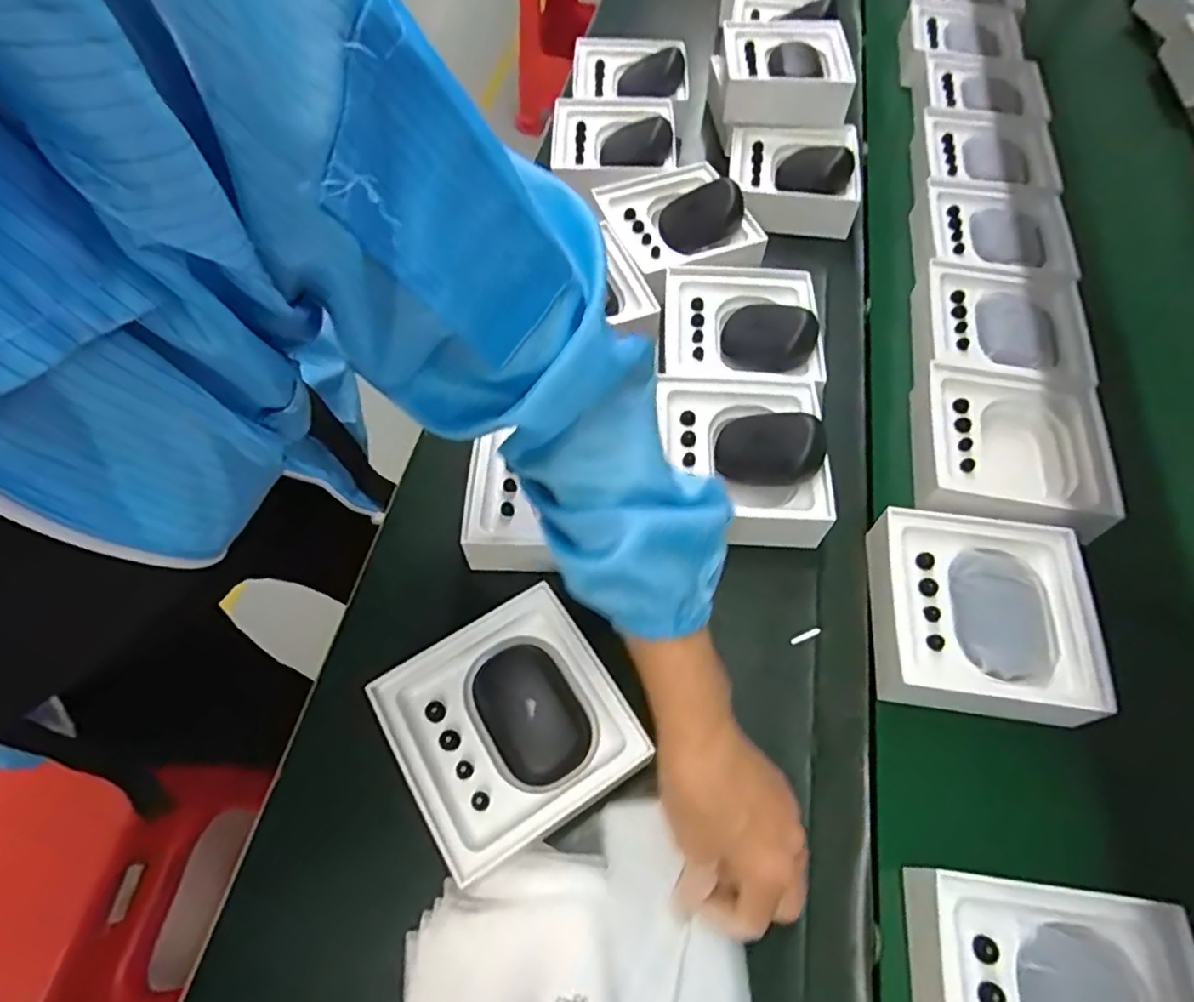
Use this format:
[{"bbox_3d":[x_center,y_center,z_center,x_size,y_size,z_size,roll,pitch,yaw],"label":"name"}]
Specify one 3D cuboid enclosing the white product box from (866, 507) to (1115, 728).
[{"bbox_3d":[0.276,0.083,0.466,0.148,0.038,0.143,7,59,4],"label":"white product box"}]

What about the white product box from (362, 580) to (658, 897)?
[{"bbox_3d":[-0.057,0.146,0.426,0.134,0.043,0.135,-29,63,-16],"label":"white product box"}]

